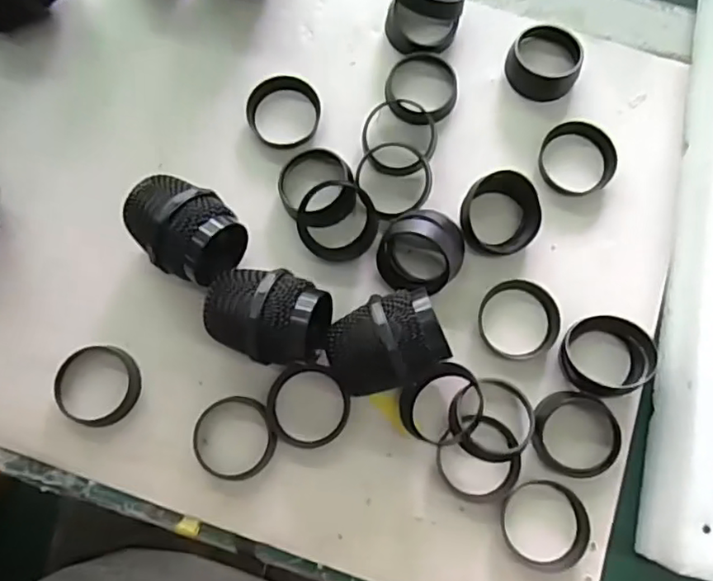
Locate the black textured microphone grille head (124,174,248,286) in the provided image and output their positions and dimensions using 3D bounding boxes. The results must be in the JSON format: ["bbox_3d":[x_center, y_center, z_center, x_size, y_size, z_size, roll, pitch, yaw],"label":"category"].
[{"bbox_3d":[-0.093,-0.032,0.315,0.062,0.047,0.047,30,79,6],"label":"black textured microphone grille head"}]

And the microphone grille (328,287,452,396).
[{"bbox_3d":[0.017,0.026,0.302,0.053,0.046,0.044,-28,79,-6],"label":"microphone grille"}]

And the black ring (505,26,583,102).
[{"bbox_3d":[0.113,-0.137,0.354,0.042,0.018,0.038,25,79,5],"label":"black ring"}]

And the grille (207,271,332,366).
[{"bbox_3d":[-0.046,0.016,0.305,0.062,0.047,0.045,7,78,2],"label":"grille"}]

